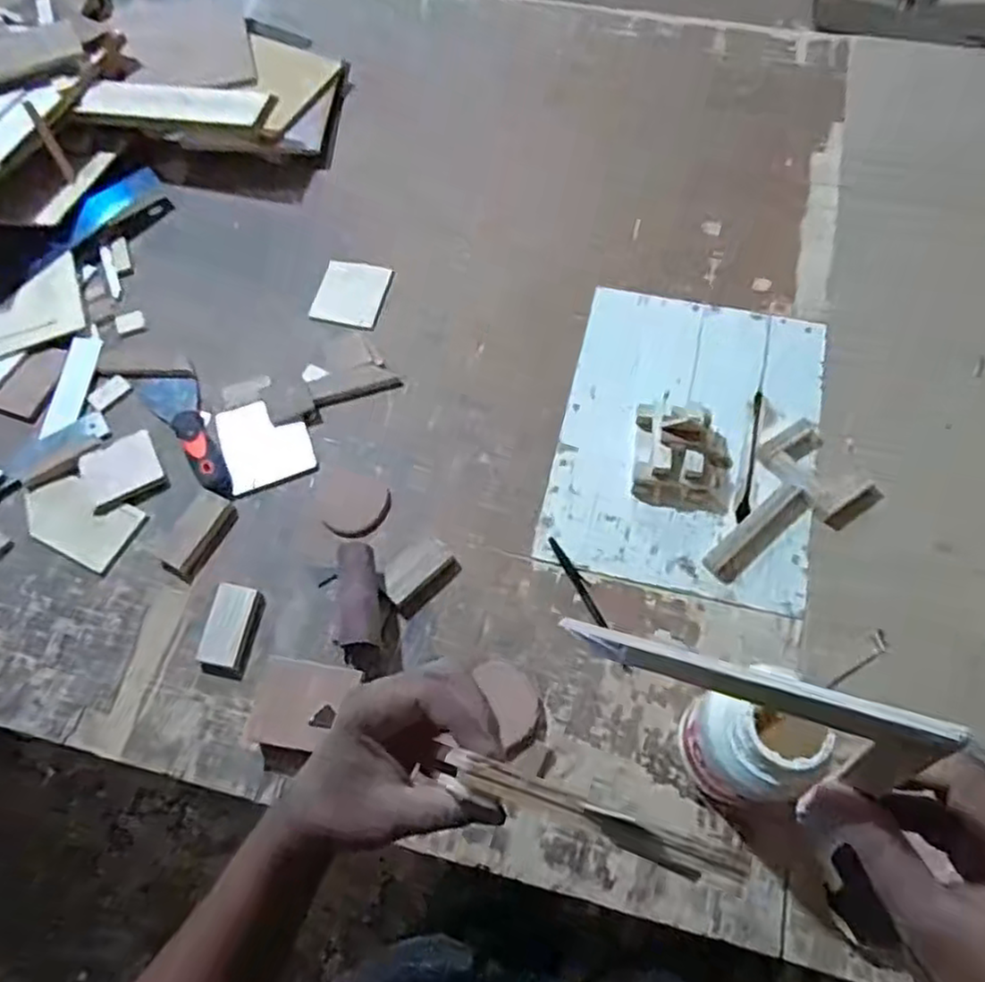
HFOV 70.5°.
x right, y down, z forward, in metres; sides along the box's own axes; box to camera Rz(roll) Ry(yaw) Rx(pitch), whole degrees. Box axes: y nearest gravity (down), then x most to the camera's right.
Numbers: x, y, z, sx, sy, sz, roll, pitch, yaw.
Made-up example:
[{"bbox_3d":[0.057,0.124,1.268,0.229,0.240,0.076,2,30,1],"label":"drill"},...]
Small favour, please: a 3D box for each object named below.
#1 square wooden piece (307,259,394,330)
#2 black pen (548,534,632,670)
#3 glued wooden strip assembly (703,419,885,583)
[{"bbox_3d":[-0.176,-0.247,0.875,0.084,0.004,0.095,14,70,0],"label":"square wooden piece"},{"bbox_3d":[0.098,0.110,0.699,0.013,0.010,0.153,-26,67,-9],"label":"black pen"},{"bbox_3d":[0.295,0.011,0.728,0.187,0.021,0.113,-30,67,-10],"label":"glued wooden strip assembly"}]

